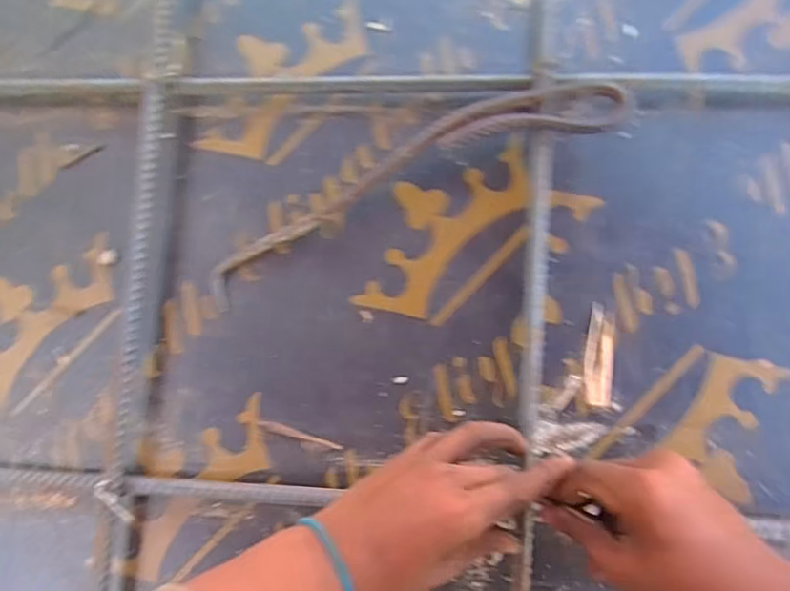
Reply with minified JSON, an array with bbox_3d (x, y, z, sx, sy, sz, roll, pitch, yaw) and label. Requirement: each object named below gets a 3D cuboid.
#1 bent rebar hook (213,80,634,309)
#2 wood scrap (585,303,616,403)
[{"bbox_3d":[0.006,-0.085,0.431,0.324,0.049,0.060,-22,83,2],"label":"bent rebar hook"},{"bbox_3d":[0.148,0.043,0.431,0.019,0.004,0.072,5,85,5],"label":"wood scrap"}]

